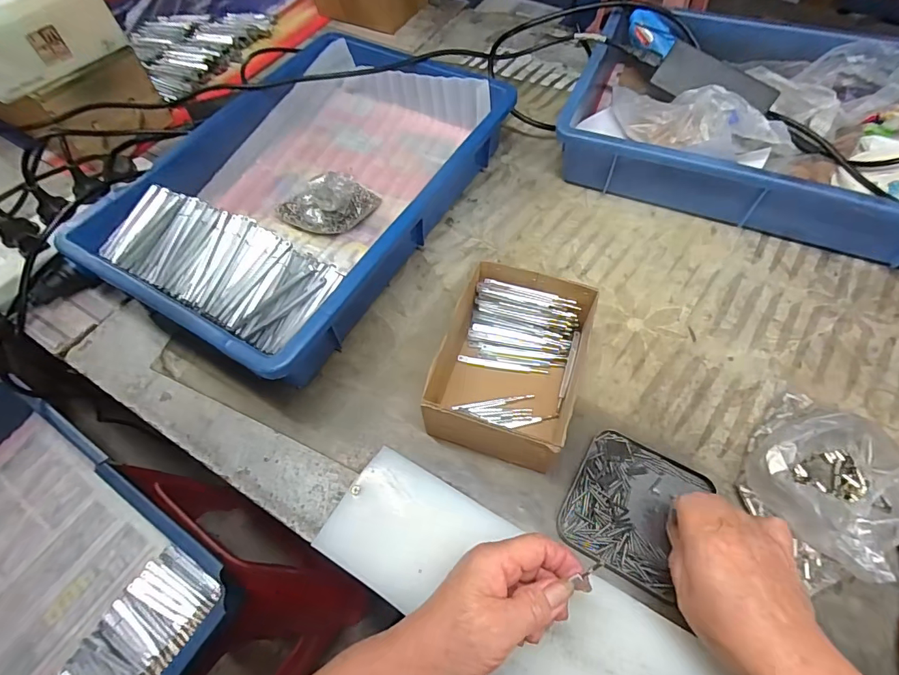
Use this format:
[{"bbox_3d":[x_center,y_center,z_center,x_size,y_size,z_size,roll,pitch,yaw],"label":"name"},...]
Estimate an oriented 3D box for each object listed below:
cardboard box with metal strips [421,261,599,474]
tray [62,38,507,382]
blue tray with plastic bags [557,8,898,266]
[{"bbox_3d":[0.055,0.023,0.391,0.116,0.067,0.155,14,62,10],"label":"cardboard box with metal strips"},{"bbox_3d":[-0.146,-0.169,0.496,0.271,0.091,0.417,27,65,16],"label":"tray"},{"bbox_3d":[0.369,-0.243,0.522,0.434,0.100,0.267,20,63,13],"label":"blue tray with plastic bags"}]

